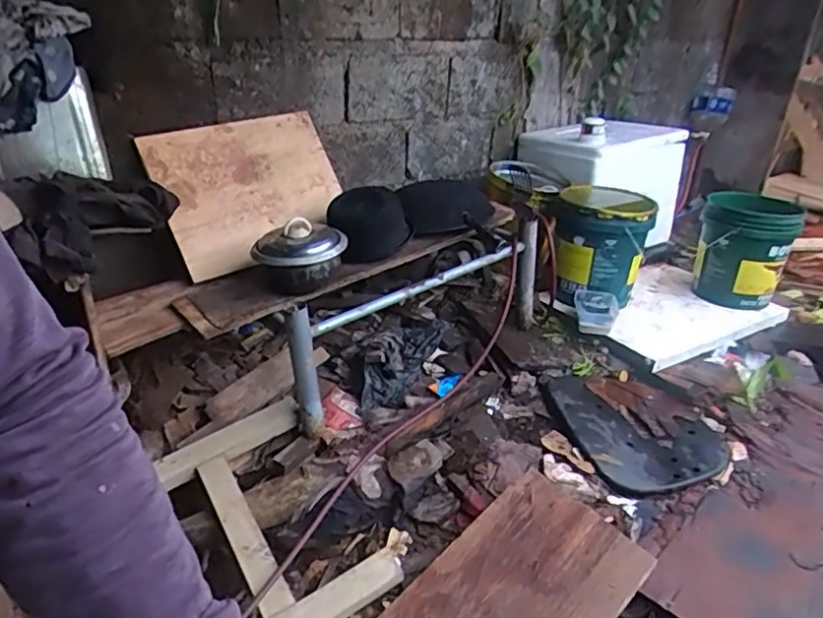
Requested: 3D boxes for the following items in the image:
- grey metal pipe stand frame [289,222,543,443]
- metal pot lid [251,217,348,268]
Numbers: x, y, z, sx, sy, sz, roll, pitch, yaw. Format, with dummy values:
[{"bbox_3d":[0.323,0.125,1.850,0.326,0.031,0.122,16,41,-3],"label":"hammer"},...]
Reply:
[{"bbox_3d":[0.055,0.004,1.553,0.816,0.327,0.083,-21,36,-38],"label":"grey metal pipe stand frame"},{"bbox_3d":[-0.256,-0.158,1.382,0.174,0.059,0.203,23,34,33],"label":"metal pot lid"}]

